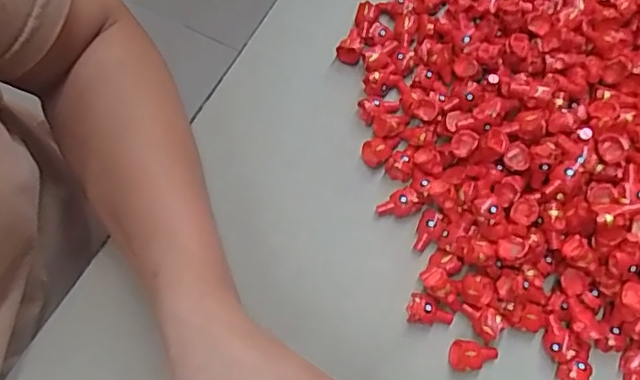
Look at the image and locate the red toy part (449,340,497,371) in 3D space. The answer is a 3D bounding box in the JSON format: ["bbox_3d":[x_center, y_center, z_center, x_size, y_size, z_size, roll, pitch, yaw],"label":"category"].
[{"bbox_3d":[0.085,0.093,0.323,0.026,0.013,0.016,8,69,3],"label":"red toy part"}]

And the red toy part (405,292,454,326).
[{"bbox_3d":[0.063,0.070,0.333,0.026,0.012,0.016,18,70,7],"label":"red toy part"}]

